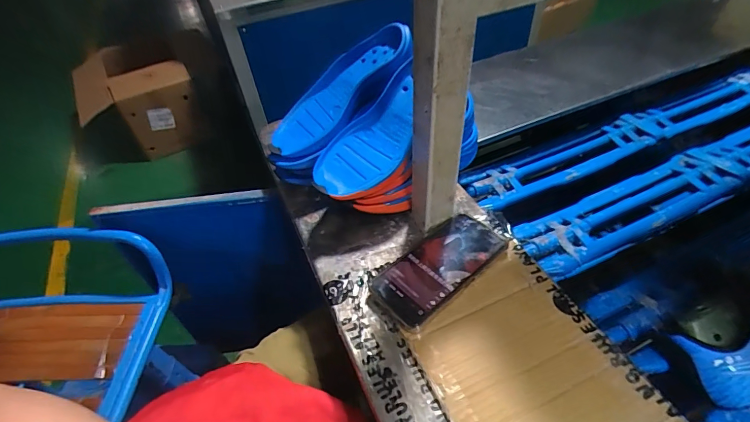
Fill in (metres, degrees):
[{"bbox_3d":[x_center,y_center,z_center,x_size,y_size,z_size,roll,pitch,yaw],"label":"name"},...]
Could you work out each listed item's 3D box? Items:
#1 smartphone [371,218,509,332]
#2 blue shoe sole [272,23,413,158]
[{"bbox_3d":[0.074,0.063,0.451,0.161,0.011,0.079,-35,52,-24],"label":"smartphone"},{"bbox_3d":[-0.046,-0.160,0.534,0.231,0.035,0.110,-42,49,8],"label":"blue shoe sole"}]

